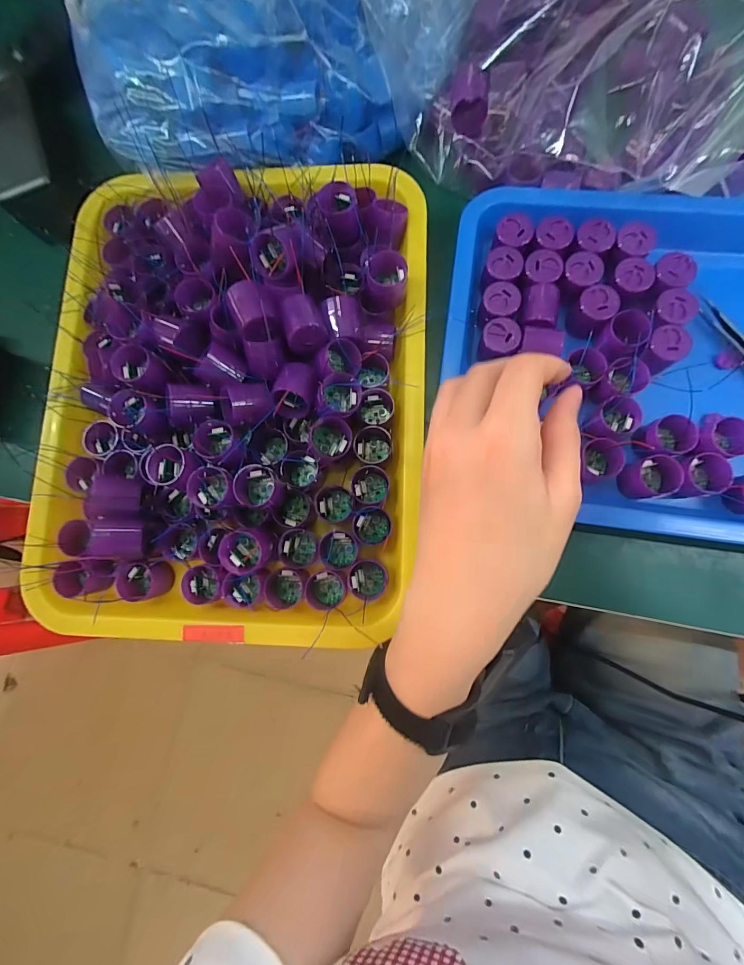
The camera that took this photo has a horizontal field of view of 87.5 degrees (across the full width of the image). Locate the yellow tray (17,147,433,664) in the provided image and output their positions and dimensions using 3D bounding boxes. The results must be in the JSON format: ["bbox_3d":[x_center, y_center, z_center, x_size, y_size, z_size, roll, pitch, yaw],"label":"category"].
[{"bbox_3d":[-0.106,-0.069,0.298,0.288,0.065,0.361,4,82,5],"label":"yellow tray"}]

